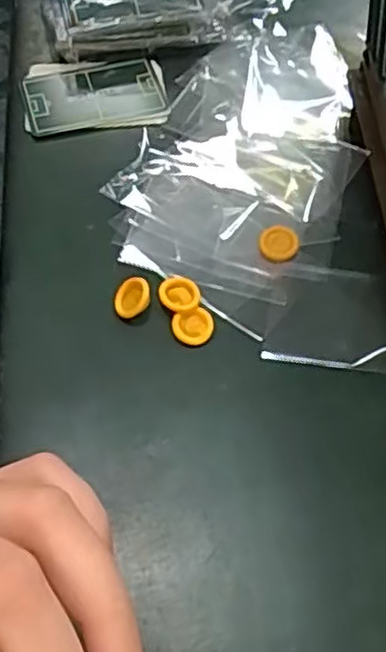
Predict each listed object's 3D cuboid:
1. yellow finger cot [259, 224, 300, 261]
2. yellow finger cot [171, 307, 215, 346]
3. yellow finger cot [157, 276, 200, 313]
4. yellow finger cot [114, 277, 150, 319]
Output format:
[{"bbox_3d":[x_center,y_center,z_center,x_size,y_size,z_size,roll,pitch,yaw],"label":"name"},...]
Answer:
[{"bbox_3d":[0.045,-0.044,0.362,0.021,0.004,0.019,-38,64,-21],"label":"yellow finger cot"},{"bbox_3d":[0.000,0.001,0.336,0.020,0.005,0.017,-14,58,-8],"label":"yellow finger cot"},{"bbox_3d":[-0.007,-0.015,0.344,0.019,0.006,0.020,-1,57,1],"label":"yellow finger cot"},{"bbox_3d":[-0.030,-0.014,0.341,0.016,0.006,0.020,17,86,18],"label":"yellow finger cot"}]

